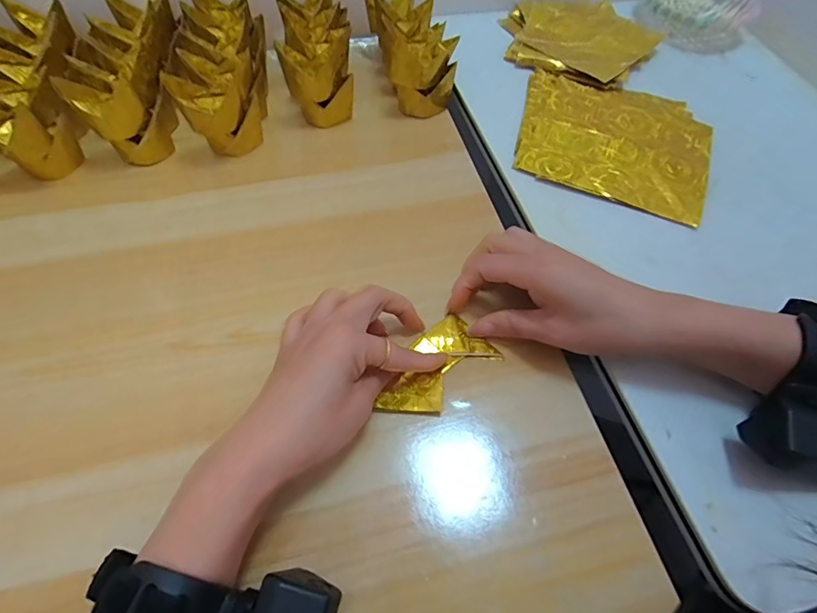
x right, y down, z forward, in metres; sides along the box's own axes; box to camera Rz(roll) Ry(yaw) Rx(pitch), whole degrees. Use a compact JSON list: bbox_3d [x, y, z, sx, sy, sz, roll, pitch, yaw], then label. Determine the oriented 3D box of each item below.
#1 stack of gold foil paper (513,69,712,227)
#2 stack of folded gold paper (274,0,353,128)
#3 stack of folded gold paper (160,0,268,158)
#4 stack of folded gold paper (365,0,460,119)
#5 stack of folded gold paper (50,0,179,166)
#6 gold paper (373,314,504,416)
[{"bbox_3d":[0.185,-0.156,0.413,0.166,0.008,0.155,19,60,11],"label":"stack of gold foil paper"},{"bbox_3d":[-0.085,-0.240,0.434,0.065,0.060,0.143,-9,59,-6],"label":"stack of folded gold paper"},{"bbox_3d":[-0.168,-0.223,0.421,0.073,0.062,0.178,-10,59,-7],"label":"stack of folded gold paper"},{"bbox_3d":[-0.001,-0.252,0.447,0.066,0.066,0.131,-15,60,-9],"label":"stack of folded gold paper"},{"bbox_3d":[-0.243,-0.206,0.405,0.084,0.060,0.163,-13,59,-8],"label":"stack of folded gold paper"},{"bbox_3d":[0.017,0.043,0.297,0.046,0.007,0.082,37,63,20],"label":"gold paper"}]

